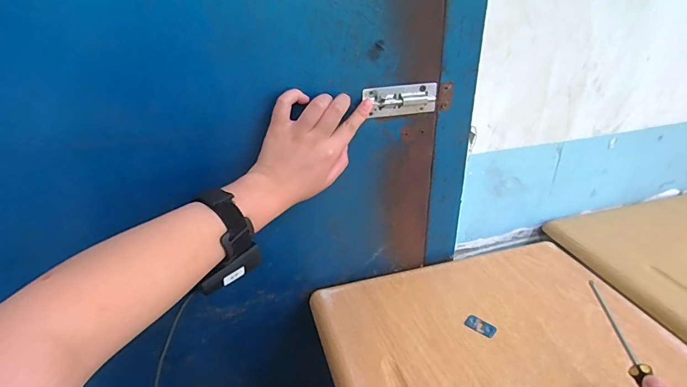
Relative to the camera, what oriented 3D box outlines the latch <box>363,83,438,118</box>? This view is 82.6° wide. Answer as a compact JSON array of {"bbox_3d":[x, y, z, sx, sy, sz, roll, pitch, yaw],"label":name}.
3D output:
[{"bbox_3d":[0.067,-0.105,0.446,0.088,0.035,0.009,-7,30,-15],"label":"latch"}]

